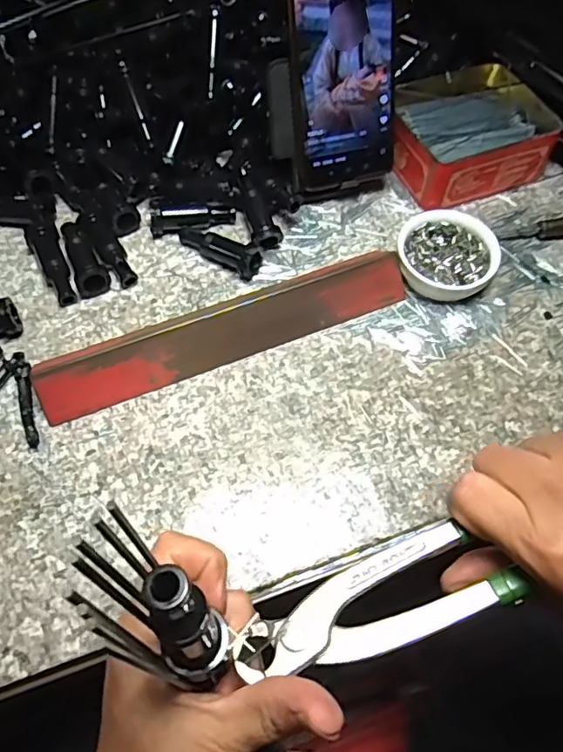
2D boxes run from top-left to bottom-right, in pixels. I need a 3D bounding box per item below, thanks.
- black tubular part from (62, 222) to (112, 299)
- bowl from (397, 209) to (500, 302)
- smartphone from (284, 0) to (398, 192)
[{"bbox_3d":[-0.145,-0.091,0.423,0.023,0.019,0.068,-19,62,-11],"label":"black tubular part"},{"bbox_3d":[0.121,-0.090,0.425,0.069,0.022,0.067,0,60,-1],"label":"bowl"},{"bbox_3d":[0.044,-0.221,0.409,0.080,0.165,0.009,-13,37,-8],"label":"smartphone"}]

